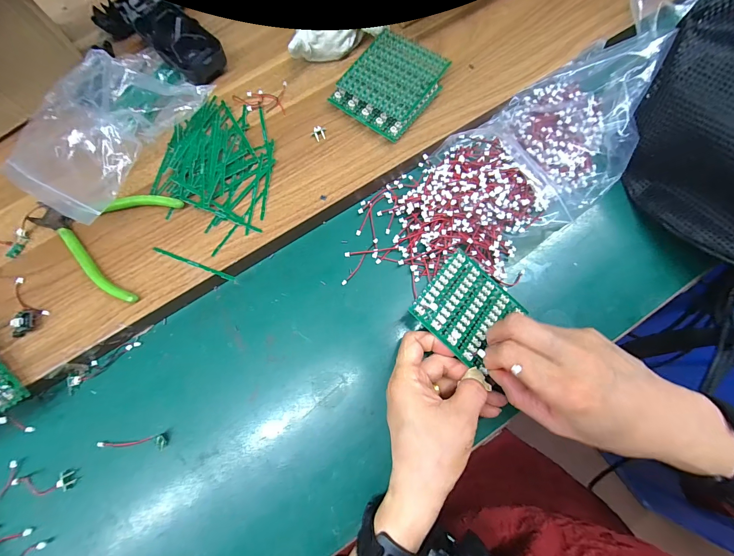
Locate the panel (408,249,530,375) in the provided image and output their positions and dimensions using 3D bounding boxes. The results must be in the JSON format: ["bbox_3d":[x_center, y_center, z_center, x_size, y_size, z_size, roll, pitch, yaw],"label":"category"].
[{"bbox_3d":[0.088,0.025,0.280,0.076,0.004,0.081,43,66,2],"label":"panel"}]

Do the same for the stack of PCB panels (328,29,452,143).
[{"bbox_3d":[0.025,-0.198,0.328,0.084,0.022,0.098,36,79,12],"label":"stack of PCB panels"}]

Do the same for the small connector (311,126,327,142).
[{"bbox_3d":[-0.049,-0.148,0.330,0.016,0.006,0.014,-14,74,-1],"label":"small connector"}]

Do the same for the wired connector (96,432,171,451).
[{"bbox_3d":[-0.211,0.151,0.290,0.065,0.009,0.013,-8,74,1],"label":"wired connector"}]

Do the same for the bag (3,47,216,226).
[{"bbox_3d":[-0.259,-0.156,0.313,0.142,0.039,0.193,31,78,11],"label":"bag"}]

